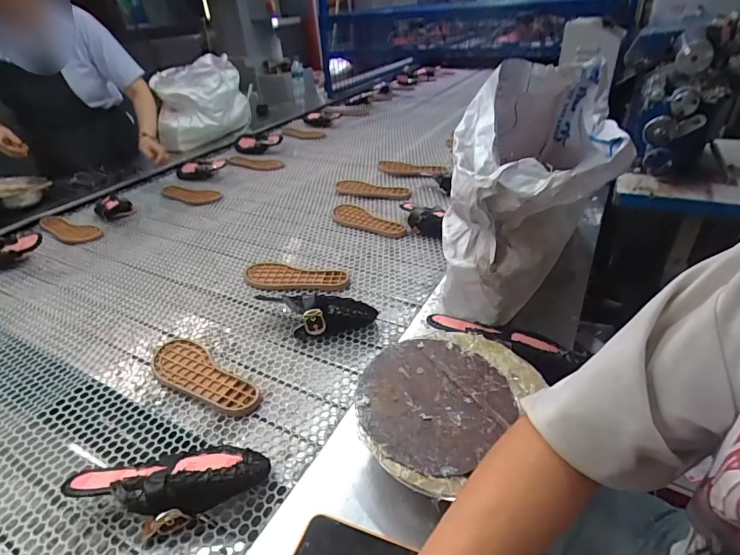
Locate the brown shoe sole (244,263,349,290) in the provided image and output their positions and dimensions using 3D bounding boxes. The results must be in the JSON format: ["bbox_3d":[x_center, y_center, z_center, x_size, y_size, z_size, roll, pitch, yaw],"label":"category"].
[{"bbox_3d":[-0.158,-0.003,0.875,0.226,0.014,0.083,2,34,11],"label":"brown shoe sole"}]

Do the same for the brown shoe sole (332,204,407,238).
[{"bbox_3d":[-0.008,-0.141,1.063,0.226,0.022,0.082,20,42,33],"label":"brown shoe sole"}]

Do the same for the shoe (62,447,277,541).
[{"bbox_3d":[-0.230,0.241,0.484,0.217,0.061,0.093,-8,35,-8],"label":"shoe"}]

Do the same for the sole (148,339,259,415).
[{"bbox_3d":[-0.269,0.157,0.656,0.232,0.012,0.082,20,42,34],"label":"sole"}]

